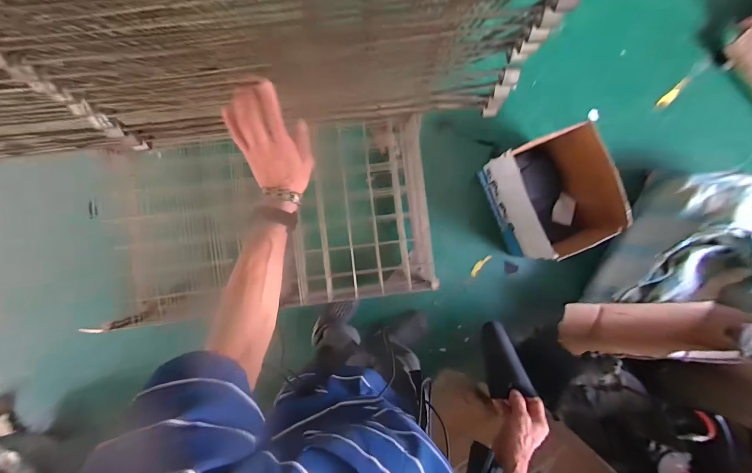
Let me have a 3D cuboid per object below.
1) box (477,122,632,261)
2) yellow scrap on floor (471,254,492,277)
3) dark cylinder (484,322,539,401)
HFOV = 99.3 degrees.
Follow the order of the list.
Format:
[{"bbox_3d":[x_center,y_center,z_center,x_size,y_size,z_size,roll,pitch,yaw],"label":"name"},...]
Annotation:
[{"bbox_3d":[0.713,-0.151,1.323,0.364,0.304,0.467,-22,90,-3],"label":"box"},{"bbox_3d":[0.477,0.130,1.460,0.032,0.016,0.125,41,87,-1],"label":"yellow scrap on floor"},{"bbox_3d":[0.273,0.262,0.686,0.067,0.184,0.051,10,122,-3],"label":"dark cylinder"}]

